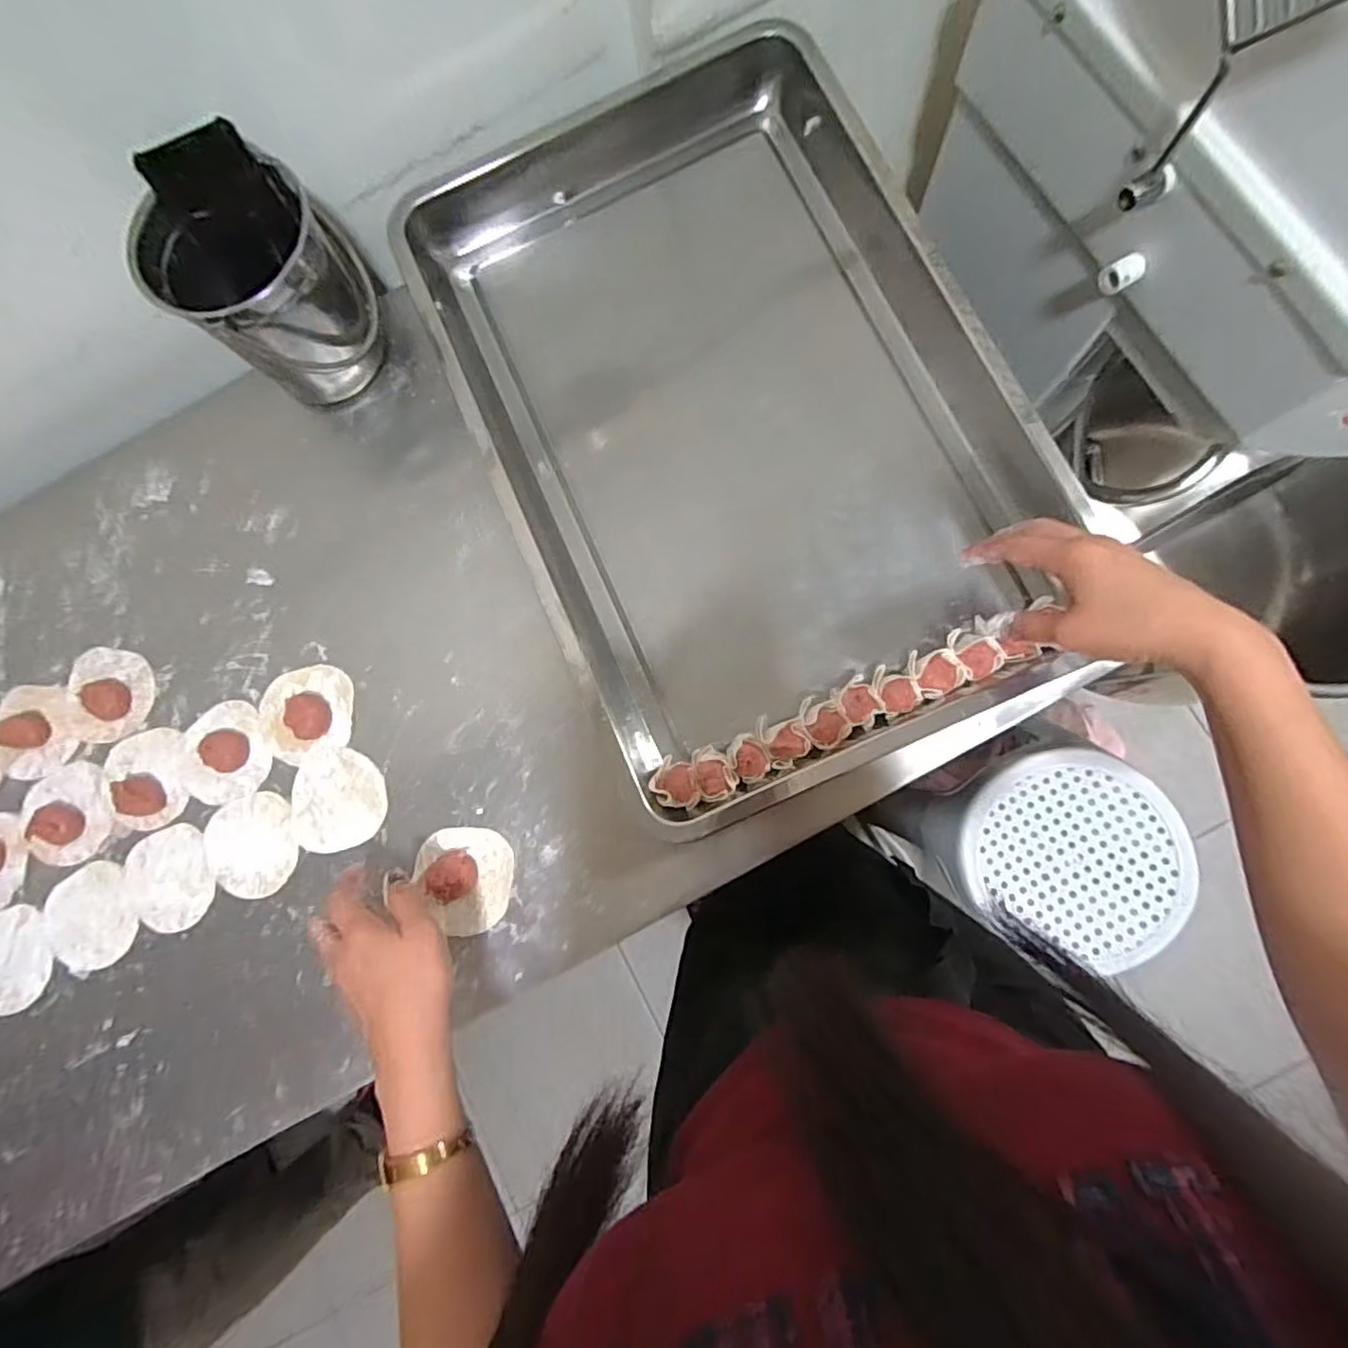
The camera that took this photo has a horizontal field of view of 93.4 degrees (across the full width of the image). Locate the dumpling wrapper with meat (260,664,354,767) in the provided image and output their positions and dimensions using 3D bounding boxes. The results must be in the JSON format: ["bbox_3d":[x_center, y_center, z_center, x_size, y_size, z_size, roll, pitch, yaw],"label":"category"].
[{"bbox_3d":[-0.309,0.032,0.532,0.079,0.014,0.073,-1,82,4],"label":"dumpling wrapper with meat"}]

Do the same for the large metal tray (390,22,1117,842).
[{"bbox_3d":[0.042,-0.218,0.519,0.375,0.055,0.624,-25,81,0],"label":"large metal tray"}]

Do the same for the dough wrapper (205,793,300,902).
[{"bbox_3d":[-0.346,0.141,0.519,0.076,0.004,0.080,-1,82,4],"label":"dough wrapper"}]

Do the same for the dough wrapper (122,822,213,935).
[{"bbox_3d":[-0.414,0.169,0.524,0.069,0.004,0.081,-23,81,1],"label":"dough wrapper"}]

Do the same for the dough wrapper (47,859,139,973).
[{"bbox_3d":[-0.480,0.200,0.525,0.071,0.005,0.081,-29,81,0],"label":"dough wrapper"}]

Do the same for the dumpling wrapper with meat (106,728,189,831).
[{"bbox_3d":[-0.445,0.088,0.531,0.065,0.014,0.081,-16,81,2],"label":"dumpling wrapper with meat"}]

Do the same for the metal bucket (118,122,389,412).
[{"bbox_3d":[-0.324,-0.315,0.525,0.139,0.141,0.119,-40,82,-2],"label":"metal bucket"}]

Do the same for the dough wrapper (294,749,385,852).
[{"bbox_3d":[-0.274,0.103,0.519,0.077,0.004,0.080,-5,83,1],"label":"dough wrapper"}]

